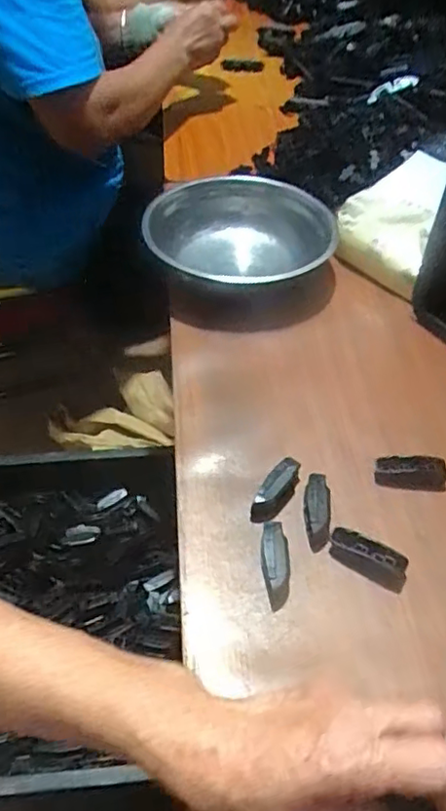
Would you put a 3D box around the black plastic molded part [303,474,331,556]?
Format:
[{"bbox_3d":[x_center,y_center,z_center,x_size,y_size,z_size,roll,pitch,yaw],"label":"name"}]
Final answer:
[{"bbox_3d":[0.072,0.080,0.458,0.020,0.015,0.060,6,48,4],"label":"black plastic molded part"}]

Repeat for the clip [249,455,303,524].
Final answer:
[{"bbox_3d":[0.042,0.065,0.466,0.020,0.015,0.061,28,53,22],"label":"clip"}]

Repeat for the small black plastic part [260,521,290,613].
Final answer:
[{"bbox_3d":[0.037,0.112,0.424,0.019,0.014,0.060,0,48,-2],"label":"small black plastic part"}]

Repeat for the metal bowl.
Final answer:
[{"bbox_3d":[0.017,-0.185,0.679,0.208,0.083,0.198,8,48,6],"label":"metal bowl"}]

